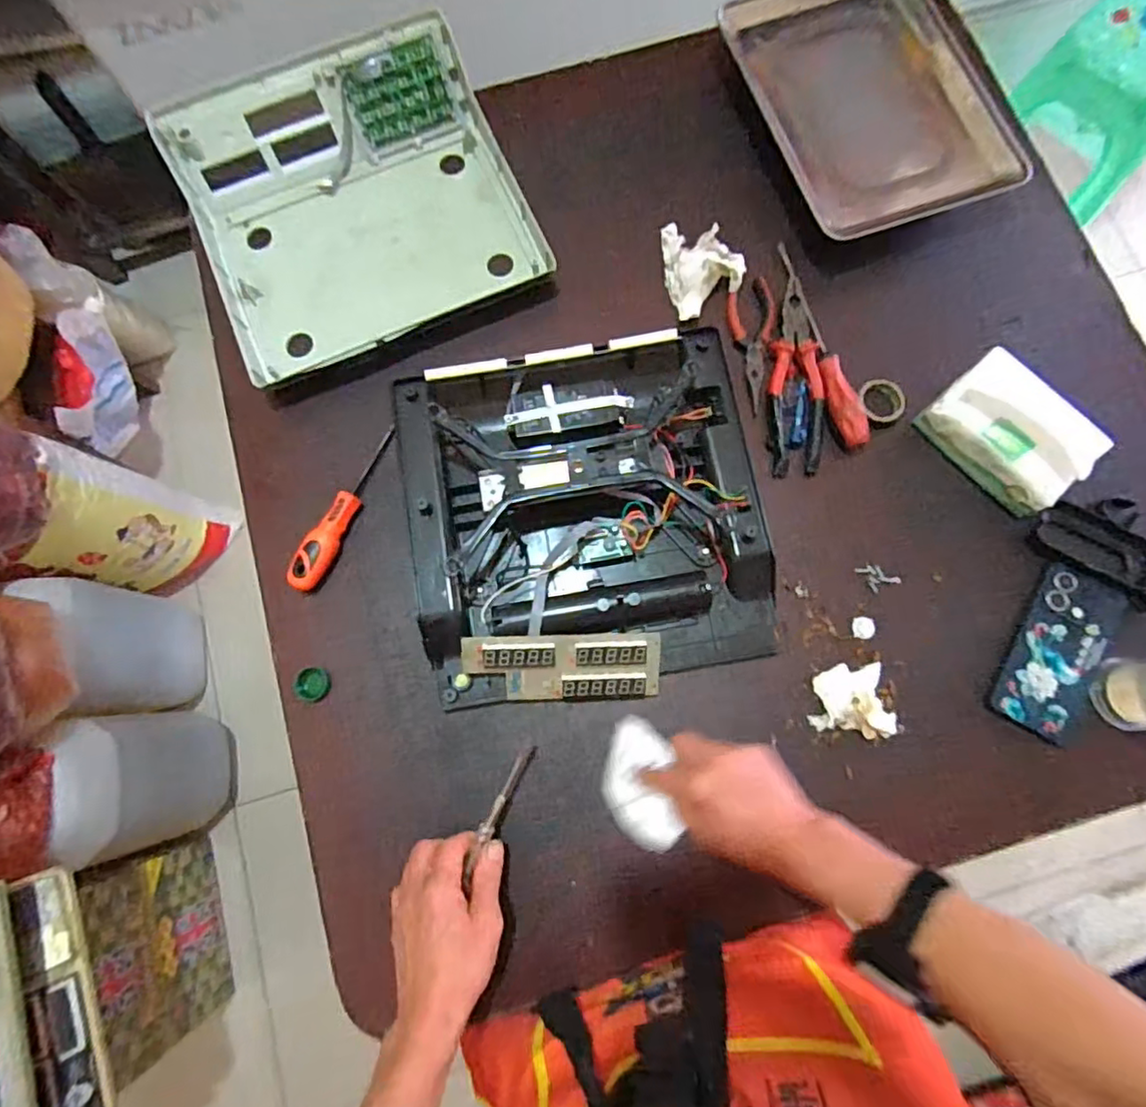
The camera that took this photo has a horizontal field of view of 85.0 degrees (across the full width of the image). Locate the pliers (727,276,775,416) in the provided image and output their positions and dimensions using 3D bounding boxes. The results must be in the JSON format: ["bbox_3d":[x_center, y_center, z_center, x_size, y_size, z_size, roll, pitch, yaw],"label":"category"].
[{"bbox_3d":[0.192,-0.224,0.668,0.048,0.013,0.151,0,78,1],"label":"pliers"}]

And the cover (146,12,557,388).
[{"bbox_3d":[-0.238,-0.385,0.693,0.341,0.079,0.320,-24,78,-5],"label":"cover"}]

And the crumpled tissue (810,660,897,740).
[{"bbox_3d":[0.261,0.135,0.582,0.068,0.019,0.064,9,78,3],"label":"crumpled tissue"}]

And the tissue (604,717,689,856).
[{"bbox_3d":[0.060,0.207,0.570,0.060,0.010,0.113,-6,60,-1],"label":"tissue"}]

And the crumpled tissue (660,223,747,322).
[{"bbox_3d":[0.145,-0.313,0.680,0.085,0.031,0.108,-15,78,-3],"label":"crumpled tissue"}]

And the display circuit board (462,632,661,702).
[{"bbox_3d":[-0.009,0.106,0.578,0.178,0.014,0.065,-1,109,-2],"label":"display circuit board"}]

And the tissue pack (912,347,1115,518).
[{"bbox_3d":[0.427,-0.121,0.608,0.093,0.068,0.143,-40,80,-8],"label":"tissue pack"}]

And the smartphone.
[{"bbox_3d":[0.461,0.093,0.590,0.073,0.014,0.164,29,79,7],"label":"smartphone"}]

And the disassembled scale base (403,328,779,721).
[{"bbox_3d":[0.016,-0.042,0.596,0.349,0.082,0.318,-8,78,-1],"label":"disassembled scale base"}]

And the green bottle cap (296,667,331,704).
[{"bbox_3d":[-0.249,0.126,0.601,0.030,0.009,0.032,0,78,1],"label":"green bottle cap"}]

